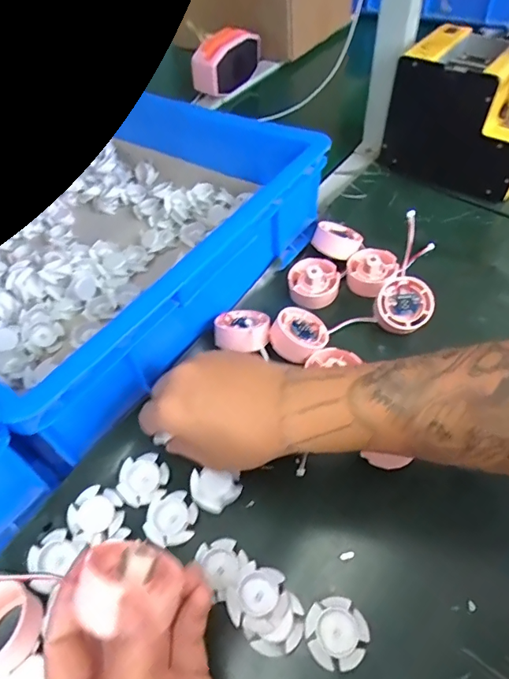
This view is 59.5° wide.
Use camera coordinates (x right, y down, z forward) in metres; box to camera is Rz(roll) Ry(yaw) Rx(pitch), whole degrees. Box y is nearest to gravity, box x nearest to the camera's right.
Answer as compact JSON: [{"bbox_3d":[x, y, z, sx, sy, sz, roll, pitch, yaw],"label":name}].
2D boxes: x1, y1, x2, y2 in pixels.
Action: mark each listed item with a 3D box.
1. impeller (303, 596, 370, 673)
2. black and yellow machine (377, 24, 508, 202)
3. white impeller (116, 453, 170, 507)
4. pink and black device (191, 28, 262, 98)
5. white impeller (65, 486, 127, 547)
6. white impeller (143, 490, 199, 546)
[{"bbox_3d":[0.055,0.197,0.298,0.040,0.014,0.039,-2,50,2],"label":"impeller"},{"bbox_3d":[0.287,-0.299,0.590,0.177,0.153,0.163,30,58,25],"label":"black and yellow machine"},{"bbox_3d":[-0.092,0.117,0.372,0.040,0.017,0.038,-8,50,-3],"label":"white impeller"},{"bbox_3d":[-0.052,-0.539,0.853,0.068,0.072,0.147,21,55,19],"label":"pink and black device"},{"bbox_3d":[-0.127,0.137,0.351,0.041,0.008,0.039,-31,55,-21],"label":"white impeller"},{"bbox_3d":[-0.066,0.140,0.353,0.039,0.008,0.040,-2,50,2],"label":"white impeller"}]

